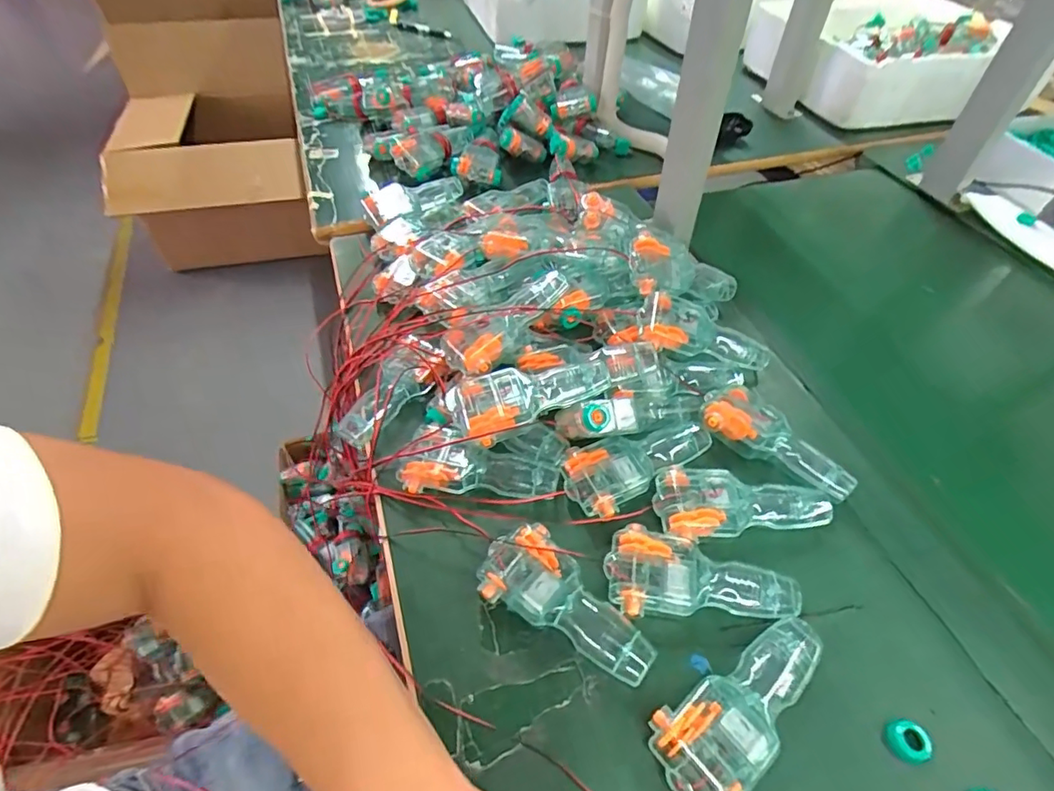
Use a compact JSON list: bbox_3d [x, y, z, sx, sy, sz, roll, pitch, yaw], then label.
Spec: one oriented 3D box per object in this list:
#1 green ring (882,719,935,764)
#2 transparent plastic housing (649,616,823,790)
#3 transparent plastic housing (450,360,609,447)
[{"bbox_3d":[0.228,0.206,0.313,0.022,0.011,0.021,1,50,-1],"label":"green ring"},{"bbox_3d":[0.134,0.187,0.317,0.129,0.027,0.055,-30,57,-24],"label":"transparent plastic housing"},{"bbox_3d":[0.003,0.001,0.430,0.124,0.042,0.055,-20,53,-18],"label":"transparent plastic housing"}]

